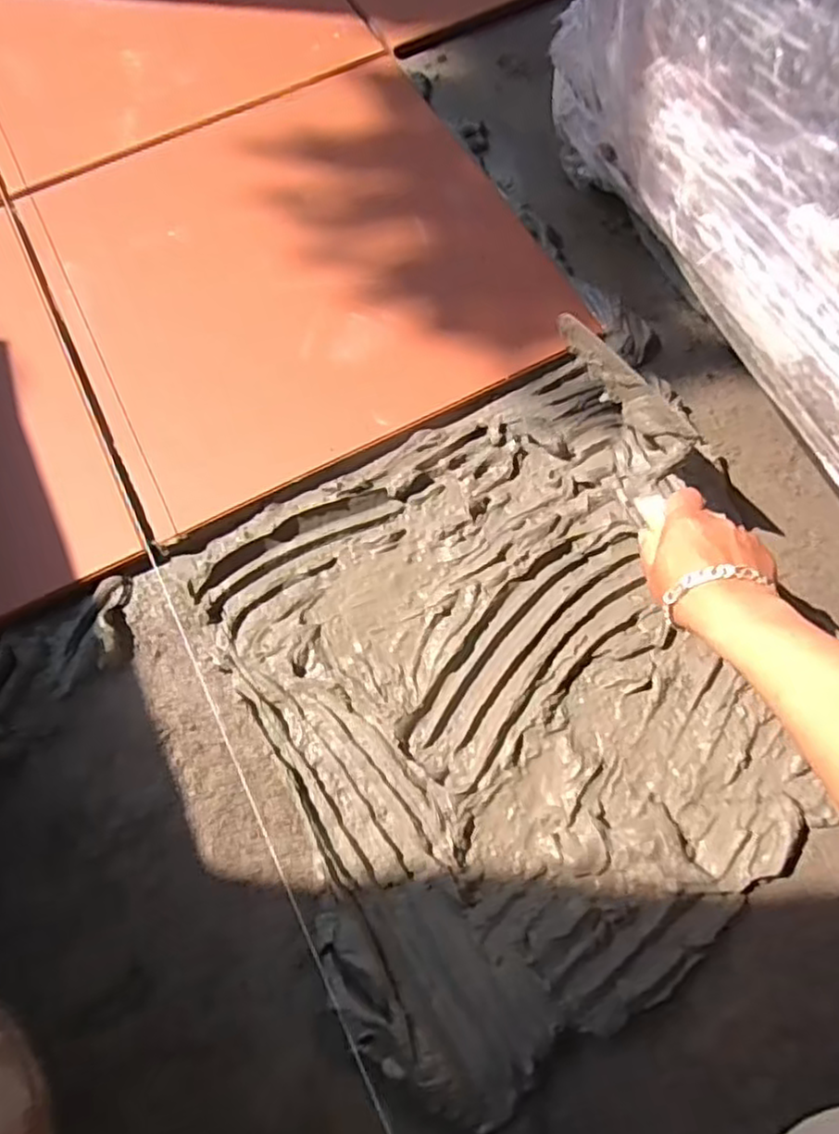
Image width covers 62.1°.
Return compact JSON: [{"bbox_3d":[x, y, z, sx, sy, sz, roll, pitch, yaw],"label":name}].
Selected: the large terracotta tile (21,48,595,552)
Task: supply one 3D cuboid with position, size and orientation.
[{"bbox_3d":[-0.136,-0.331,0.762,0.491,0.019,0.477,-26,72,-9],"label":"large terracotta tile"}]

